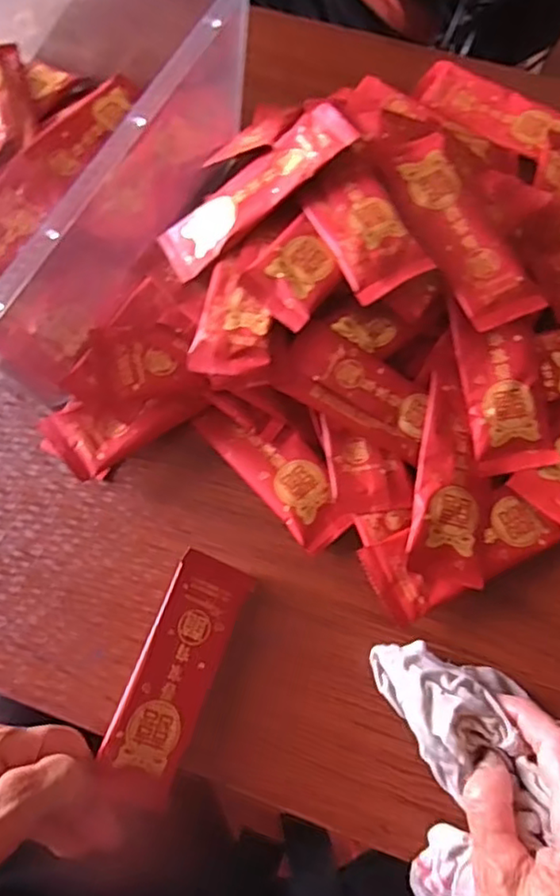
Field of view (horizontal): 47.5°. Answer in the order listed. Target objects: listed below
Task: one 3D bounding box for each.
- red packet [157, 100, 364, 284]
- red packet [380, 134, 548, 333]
[{"bbox_3d":[-0.017,-0.163,0.402,0.138,0.008,0.048,-37,61,9],"label":"red packet"},{"bbox_3d":[0.107,-0.133,0.388,0.047,0.013,0.132,-23,72,-7],"label":"red packet"}]

